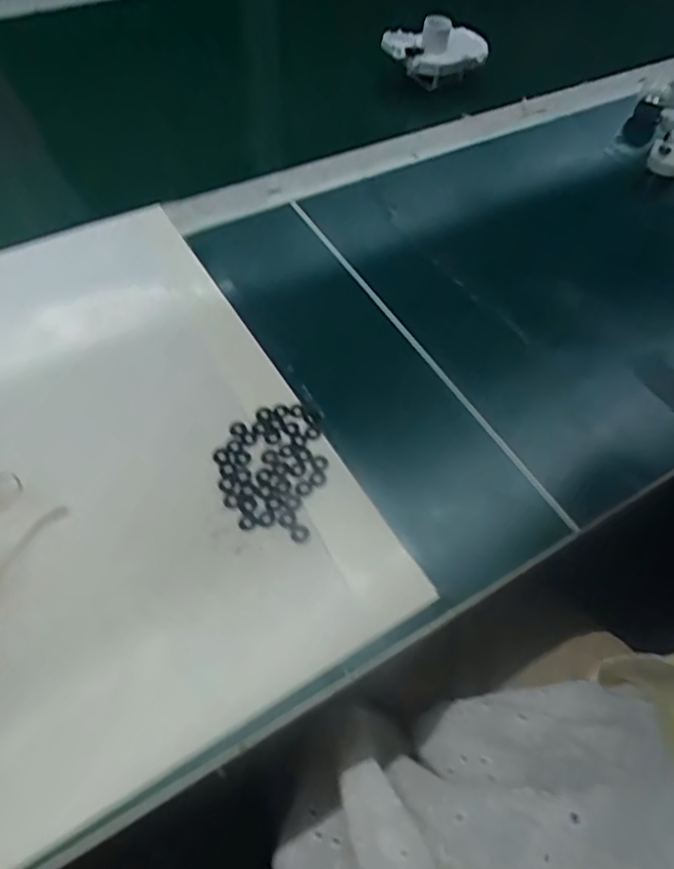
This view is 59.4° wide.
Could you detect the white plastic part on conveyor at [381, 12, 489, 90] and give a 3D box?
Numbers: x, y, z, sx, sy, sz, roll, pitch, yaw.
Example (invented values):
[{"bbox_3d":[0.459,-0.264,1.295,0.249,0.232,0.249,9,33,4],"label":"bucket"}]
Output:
[{"bbox_3d":[0.099,-0.392,0.598,0.096,0.056,0.058,23,58,11],"label":"white plastic part on conveyor"}]

